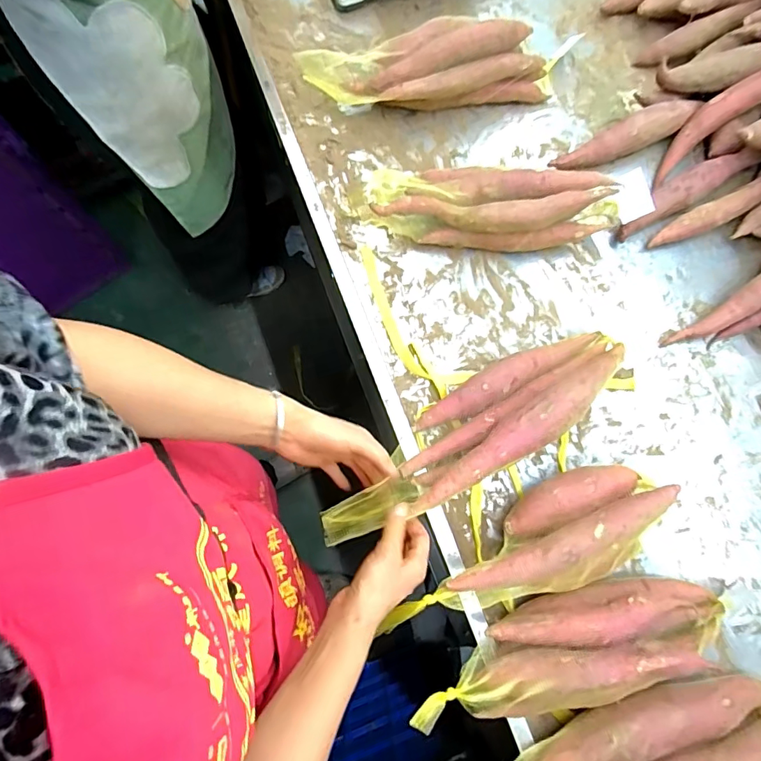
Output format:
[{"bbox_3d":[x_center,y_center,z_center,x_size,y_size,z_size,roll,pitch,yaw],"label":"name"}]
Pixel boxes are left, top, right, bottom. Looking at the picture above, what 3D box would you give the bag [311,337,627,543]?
[{"bbox_3d":[0.122,0.055,0.559,0.396,0.083,0.108,-33,82,-10],"label":"bag"}]

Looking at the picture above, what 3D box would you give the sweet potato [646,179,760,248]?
[{"bbox_3d":[0.467,-0.232,0.653,0.186,0.041,0.042,-26,81,-5],"label":"sweet potato"}]

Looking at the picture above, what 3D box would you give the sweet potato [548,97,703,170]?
[{"bbox_3d":[0.350,-0.351,0.673,0.219,0.043,0.046,-23,81,-5],"label":"sweet potato"}]

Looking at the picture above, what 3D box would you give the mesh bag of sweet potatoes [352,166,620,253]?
[{"bbox_3d":[0.143,-0.235,0.630,0.359,0.067,0.109,8,79,0],"label":"mesh bag of sweet potatoes"}]

